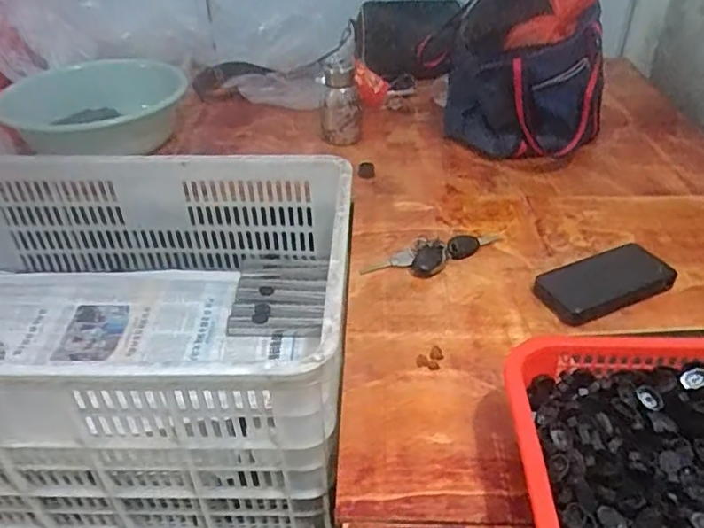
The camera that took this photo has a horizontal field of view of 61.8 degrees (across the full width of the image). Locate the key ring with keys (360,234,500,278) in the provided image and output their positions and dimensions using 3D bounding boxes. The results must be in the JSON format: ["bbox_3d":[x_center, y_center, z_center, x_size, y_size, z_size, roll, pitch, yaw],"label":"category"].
[{"bbox_3d":[0.107,-0.016,0.748,0.185,0.014,0.057,-21,44,-24],"label":"key ring with keys"}]

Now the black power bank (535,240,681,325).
[{"bbox_3d":[0.297,0.022,0.687,0.153,0.025,0.074,-16,43,-18],"label":"black power bank"}]

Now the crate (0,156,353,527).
[{"bbox_3d":[-0.320,0.086,0.760,0.604,0.321,0.416,0,38,3],"label":"crate"}]

